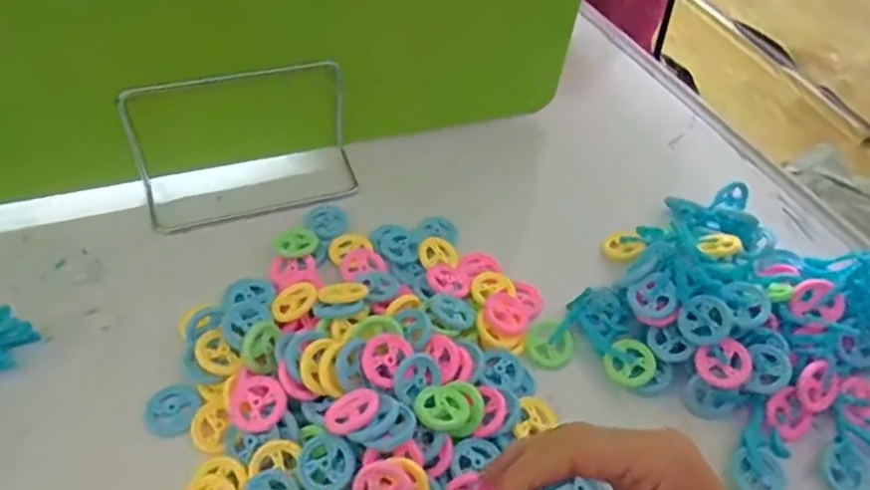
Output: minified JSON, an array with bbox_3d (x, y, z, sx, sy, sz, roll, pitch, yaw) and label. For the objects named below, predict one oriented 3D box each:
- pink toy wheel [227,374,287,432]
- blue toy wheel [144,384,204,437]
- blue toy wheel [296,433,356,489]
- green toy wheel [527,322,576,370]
[{"bbox_3d":[-0.096,0.084,0.352,0.030,0.007,0.031,-3,59,5],"label":"pink toy wheel"},{"bbox_3d":[-0.146,0.092,0.368,0.029,0.007,0.028,3,49,-3],"label":"blue toy wheel"},{"bbox_3d":[-0.055,0.111,0.334,0.029,0.004,0.029,-2,62,4],"label":"blue toy wheel"},{"bbox_3d":[0.074,0.064,0.418,0.030,0.006,0.028,2,79,-8],"label":"green toy wheel"}]

